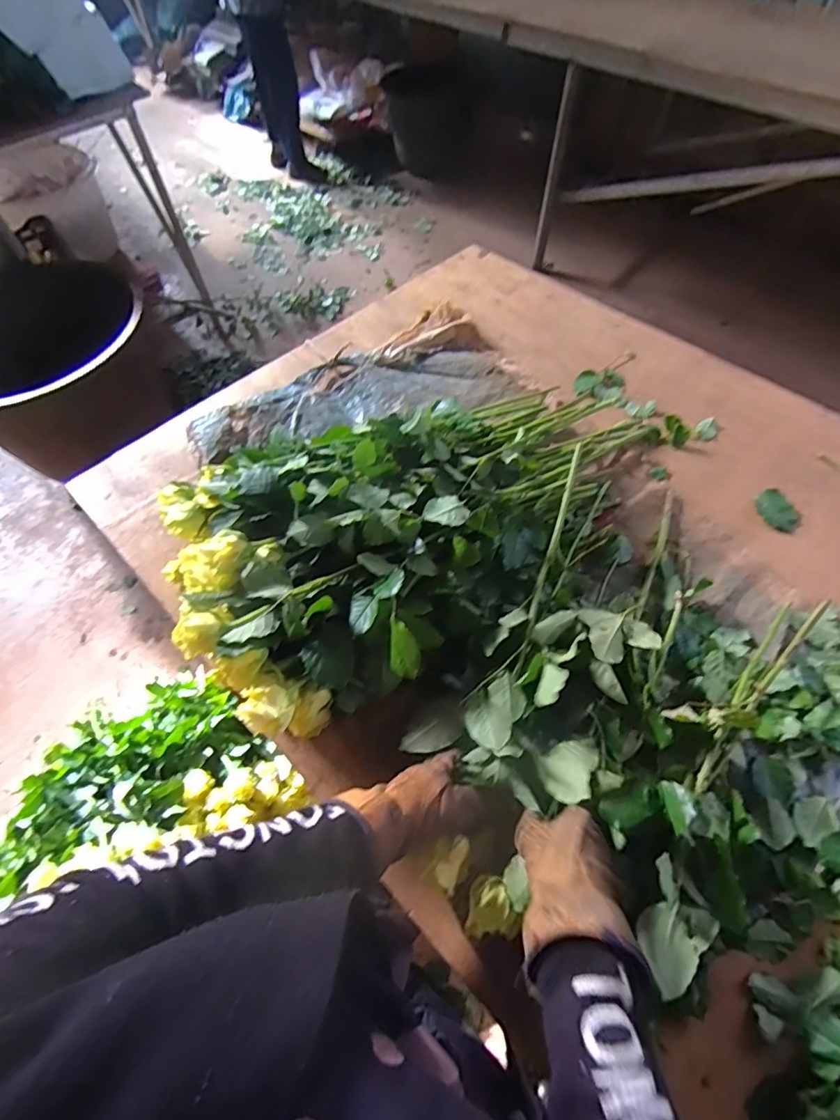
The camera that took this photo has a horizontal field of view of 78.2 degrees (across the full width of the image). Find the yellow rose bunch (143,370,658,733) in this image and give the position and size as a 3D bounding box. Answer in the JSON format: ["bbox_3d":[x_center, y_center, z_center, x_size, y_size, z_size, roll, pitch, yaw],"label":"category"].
[{"bbox_3d":[0.045,-0.100,0.664,0.710,0.128,0.381,-30,64,-16],"label":"yellow rose bunch"}]

